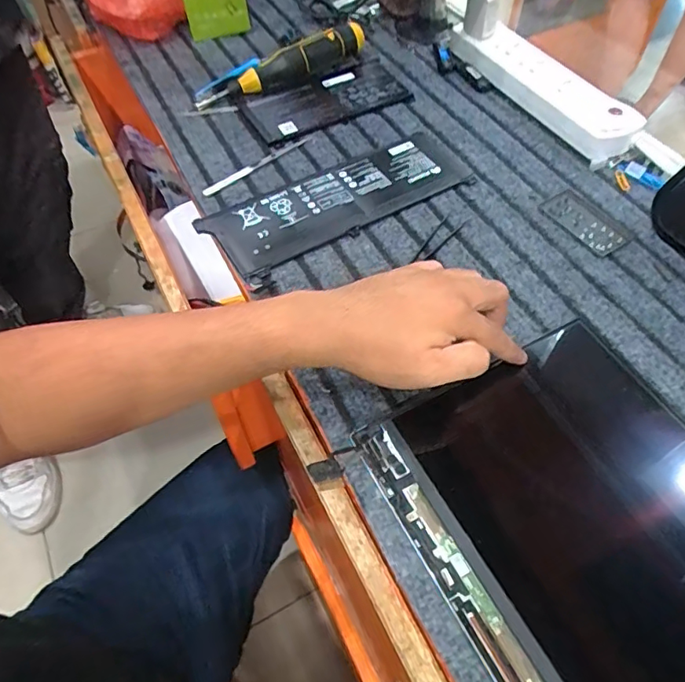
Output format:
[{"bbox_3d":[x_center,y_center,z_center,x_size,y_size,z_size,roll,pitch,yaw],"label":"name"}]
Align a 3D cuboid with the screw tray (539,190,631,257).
[{"bbox_3d":[0.227,-0.112,0.494,0.044,0.004,0.080,-28,59,-17],"label":"screw tray"}]

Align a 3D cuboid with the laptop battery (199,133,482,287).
[{"bbox_3d":[0.000,-0.142,0.513,0.260,0.010,0.095,-29,60,-18],"label":"laptop battery"}]

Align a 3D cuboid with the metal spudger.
[{"bbox_3d":[-0.086,-0.183,0.547,0.134,0.004,0.011,-36,62,-22],"label":"metal spudger"}]

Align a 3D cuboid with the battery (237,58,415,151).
[{"bbox_3d":[-0.018,-0.279,0.608,0.187,0.010,0.098,-25,58,-16],"label":"battery"}]

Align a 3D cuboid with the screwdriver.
[{"bbox_3d":[-0.071,-0.325,0.616,0.218,0.039,0.045,-27,59,-17],"label":"screwdriver"}]

